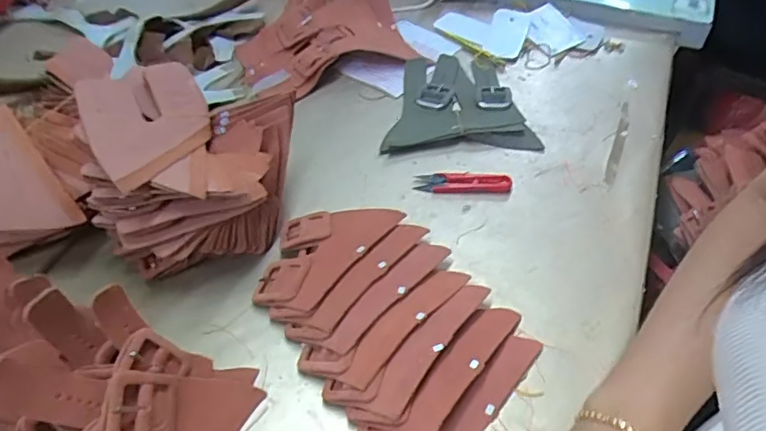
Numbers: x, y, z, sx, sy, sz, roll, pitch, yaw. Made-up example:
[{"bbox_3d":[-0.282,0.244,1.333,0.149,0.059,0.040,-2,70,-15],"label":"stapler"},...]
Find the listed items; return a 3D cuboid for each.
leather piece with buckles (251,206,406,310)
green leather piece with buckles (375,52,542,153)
[{"bbox_3d":[-0.058,0.026,0.522,0.087,0.015,0.149,26,54,23],"label":"leather piece with buckles"},{"bbox_3d":[0.091,-0.141,0.685,0.169,0.032,0.178,0,43,3],"label":"green leather piece with buckles"}]

